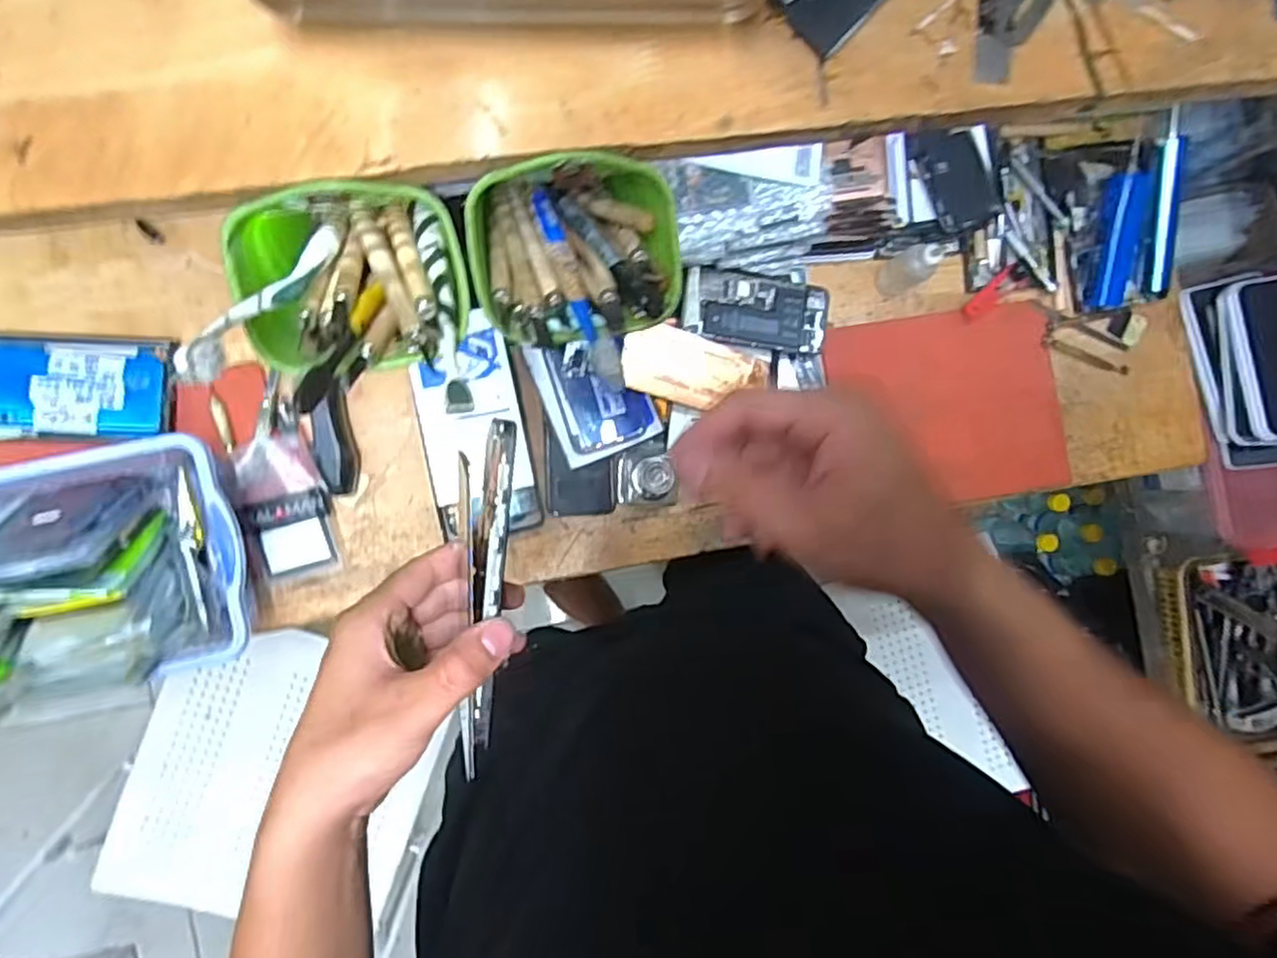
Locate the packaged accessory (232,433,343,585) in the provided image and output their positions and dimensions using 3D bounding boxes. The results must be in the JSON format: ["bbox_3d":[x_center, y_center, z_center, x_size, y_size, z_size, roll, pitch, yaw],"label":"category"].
[{"bbox_3d":[-0.342,0.029,0.672,0.078,0.016,0.139,-17,100,-9],"label":"packaged accessory"}]

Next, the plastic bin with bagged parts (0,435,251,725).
[{"bbox_3d":[-0.488,0.082,0.598,0.275,0.108,0.205,-8,90,-7],"label":"plastic bin with bagged parts"}]

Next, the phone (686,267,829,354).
[{"bbox_3d":[0.122,-0.170,0.697,0.137,0.013,0.070,8,89,-7],"label":"phone"}]

